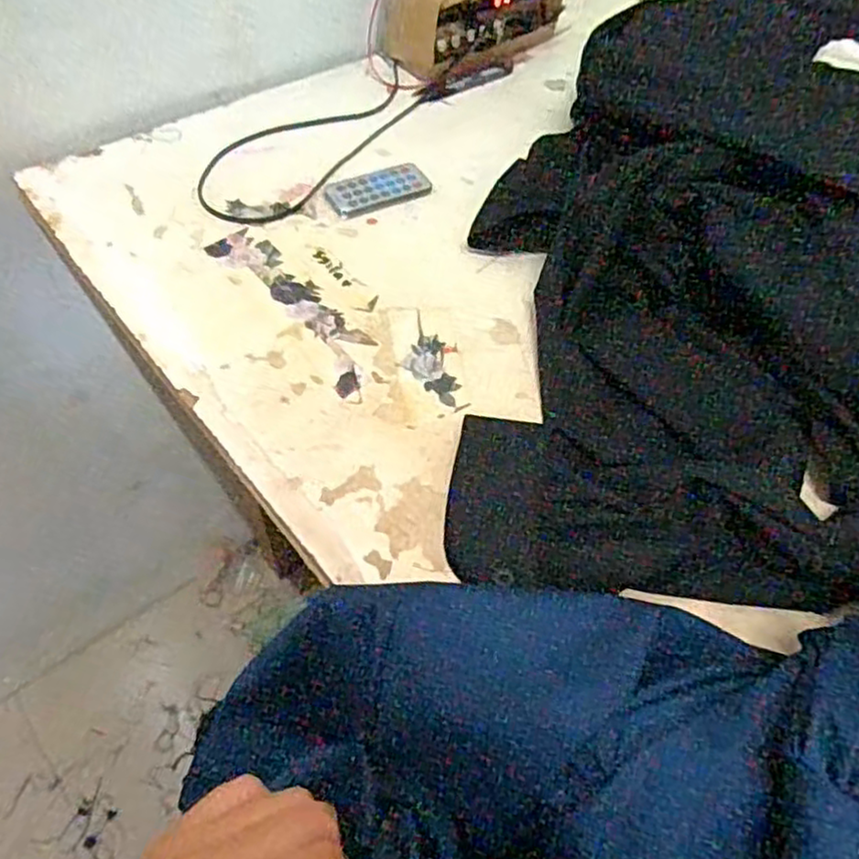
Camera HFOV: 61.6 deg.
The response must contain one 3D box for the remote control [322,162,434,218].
[{"bbox_3d":[-0.042,-0.202,0.606,0.087,0.006,0.042,-26,60,-20],"label":"remote control"}]

